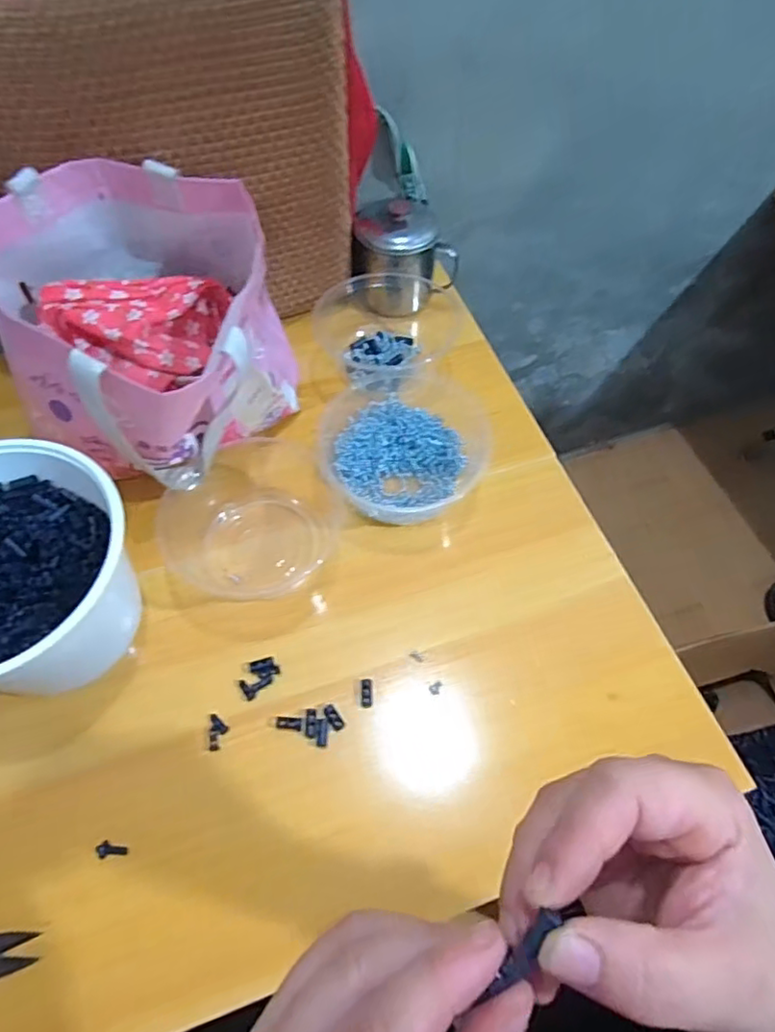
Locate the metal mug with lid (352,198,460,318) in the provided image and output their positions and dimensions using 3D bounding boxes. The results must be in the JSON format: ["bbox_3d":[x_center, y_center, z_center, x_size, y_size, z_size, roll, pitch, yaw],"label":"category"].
[{"bbox_3d":[0.016,-0.267,0.624,0.093,0.096,0.073,-14,61,-8],"label":"metal mug with lid"}]

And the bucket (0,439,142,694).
[{"bbox_3d":[-0.256,0.045,0.423,0.164,0.115,0.155,0,59,0],"label":"bucket"}]

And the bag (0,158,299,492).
[{"bbox_3d":[-0.188,-0.144,0.478,0.212,0.155,0.215,-11,60,-7],"label":"bag"}]

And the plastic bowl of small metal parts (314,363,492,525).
[{"bbox_3d":[0.017,-0.067,0.537,0.138,0.041,0.140,0,59,0],"label":"plastic bowl of small metal parts"}]

